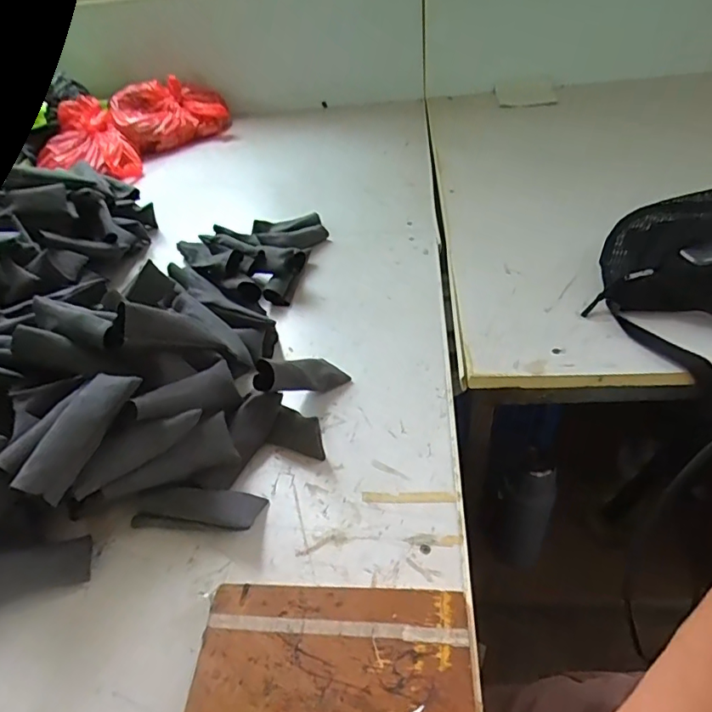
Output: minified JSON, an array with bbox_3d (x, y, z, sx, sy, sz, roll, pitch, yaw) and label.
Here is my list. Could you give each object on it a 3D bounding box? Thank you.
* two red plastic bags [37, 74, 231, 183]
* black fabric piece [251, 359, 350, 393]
[{"bbox_3d":[-0.433,-0.442,1.014,0.185,0.102,0.357,22,50,29],"label":"two red plastic bags"},{"bbox_3d":[-0.052,0.017,0.501,0.031,0.026,0.104,33,19,35],"label":"black fabric piece"}]

